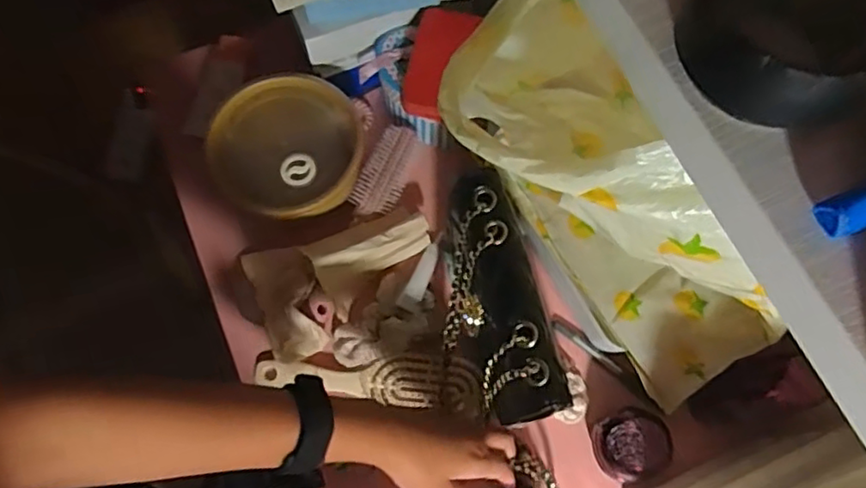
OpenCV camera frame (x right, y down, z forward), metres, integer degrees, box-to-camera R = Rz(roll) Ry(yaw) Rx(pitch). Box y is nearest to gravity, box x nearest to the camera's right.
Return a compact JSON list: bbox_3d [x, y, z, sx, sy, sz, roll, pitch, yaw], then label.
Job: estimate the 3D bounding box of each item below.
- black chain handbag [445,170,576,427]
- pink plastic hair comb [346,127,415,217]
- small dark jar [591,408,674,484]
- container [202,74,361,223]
[{"bbox_3d":[0.049,0.054,0.563,0.083,0.145,0.208,-14,71,-5],"label":"black chain handbag"},{"bbox_3d":[-0.053,-0.077,0.670,0.047,0.016,0.100,19,83,1],"label":"pink plastic hair comb"},{"bbox_3d":[0.177,0.181,0.564,0.055,0.067,0.058,0,70,0],"label":"small dark jar"},{"bbox_3d":[-0.150,-0.092,0.654,0.157,0.056,0.153,0,70,0],"label":"container"}]

